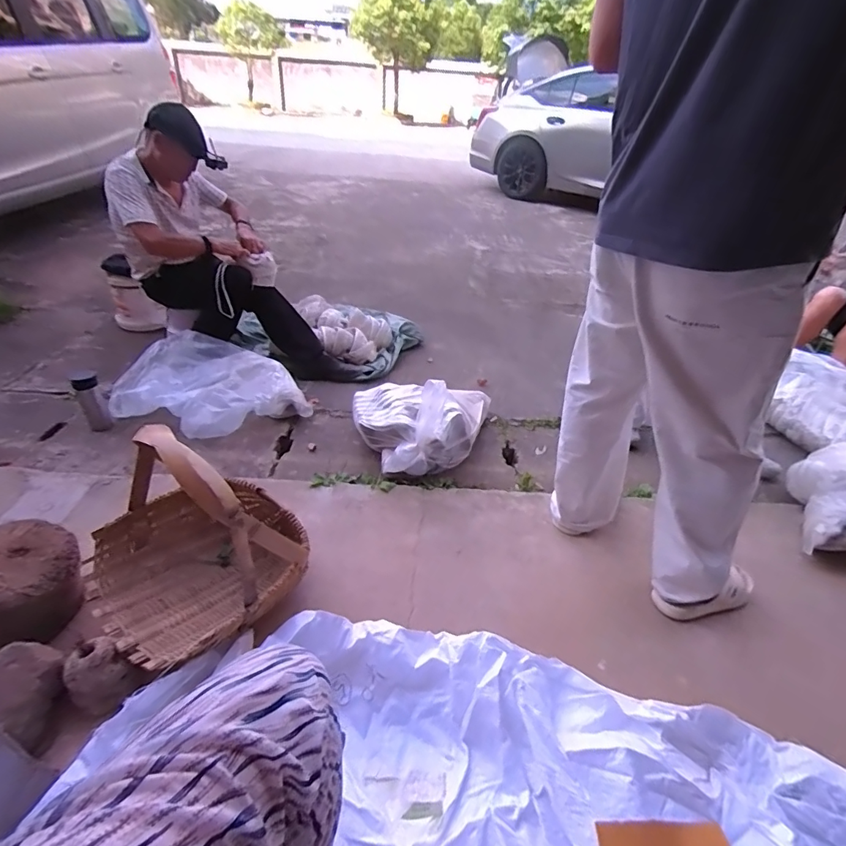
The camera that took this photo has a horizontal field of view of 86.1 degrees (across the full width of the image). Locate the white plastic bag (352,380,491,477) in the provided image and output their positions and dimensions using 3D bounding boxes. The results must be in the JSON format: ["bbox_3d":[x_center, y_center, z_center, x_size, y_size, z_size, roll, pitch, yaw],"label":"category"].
[{"bbox_3d":[0.022,-0.028,1.502,0.497,0.281,0.360,3,33,-6],"label":"white plastic bag"}]

